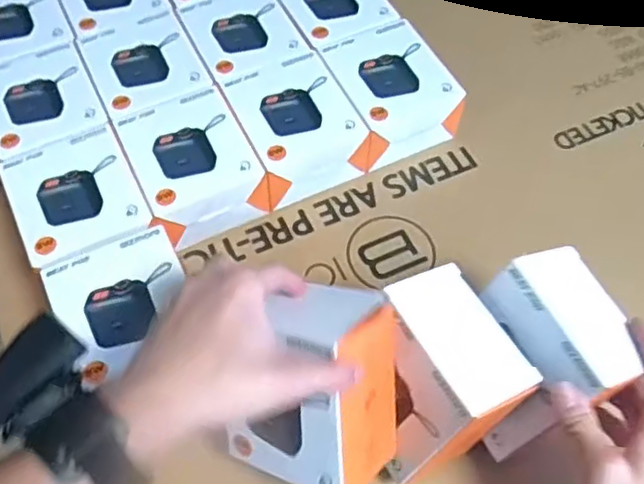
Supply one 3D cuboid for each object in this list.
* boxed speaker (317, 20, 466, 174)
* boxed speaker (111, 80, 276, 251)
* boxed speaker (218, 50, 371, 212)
[{"bbox_3d":[0.062,-0.142,0.624,0.100,0.055,0.116,-24,62,-15],"label":"boxed speaker"},{"bbox_3d":[-0.113,-0.065,0.582,0.096,0.059,0.114,-23,62,-15],"label":"boxed speaker"},{"bbox_3d":[-0.023,-0.105,0.606,0.105,0.057,0.116,-22,62,-14],"label":"boxed speaker"}]

